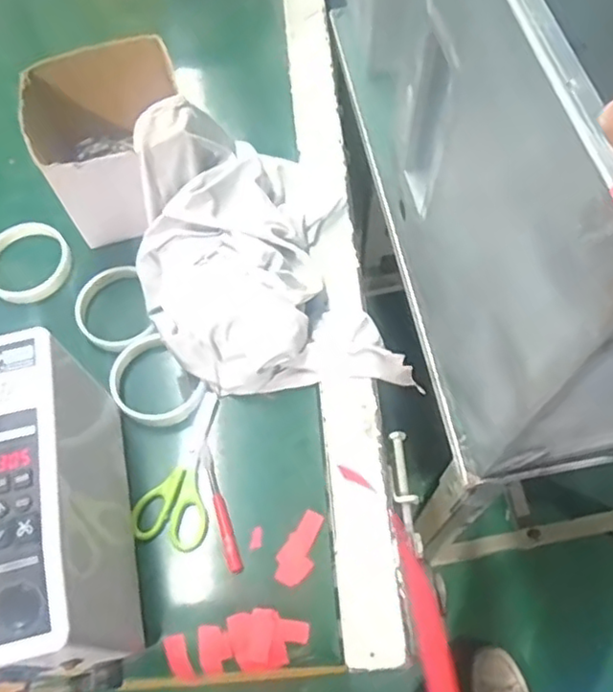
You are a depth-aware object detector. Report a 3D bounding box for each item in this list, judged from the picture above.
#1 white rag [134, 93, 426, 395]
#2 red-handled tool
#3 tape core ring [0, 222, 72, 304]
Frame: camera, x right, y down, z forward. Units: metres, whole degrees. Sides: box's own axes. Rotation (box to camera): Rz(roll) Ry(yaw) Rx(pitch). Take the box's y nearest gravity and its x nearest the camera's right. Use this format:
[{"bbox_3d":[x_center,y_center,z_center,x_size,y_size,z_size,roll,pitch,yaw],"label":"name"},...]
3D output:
[{"bbox_3d":[-0.047,-0.092,0.568,0.204,0.118,0.266,-18,65,-6],"label":"white rag"},{"bbox_3d":[-0.071,0.132,0.526,0.012,0.006,0.102,-19,65,-6],"label":"red-handled tool"},{"bbox_3d":[-0.276,-0.083,0.639,0.083,0.018,0.079,-1,65,2],"label":"tape core ring"}]

